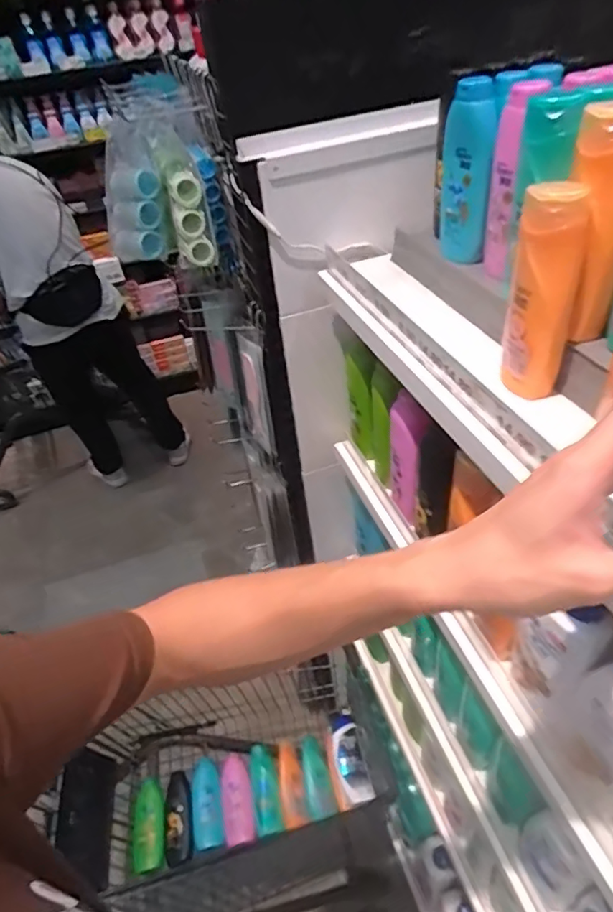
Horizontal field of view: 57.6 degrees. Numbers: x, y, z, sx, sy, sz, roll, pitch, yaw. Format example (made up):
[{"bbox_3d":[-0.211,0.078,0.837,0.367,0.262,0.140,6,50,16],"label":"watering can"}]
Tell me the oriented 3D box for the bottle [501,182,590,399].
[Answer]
[{"bbox_3d":[0.187,-0.123,0.442,0.044,0.160,0.029,4,42,13],"label":"bottle"}]

